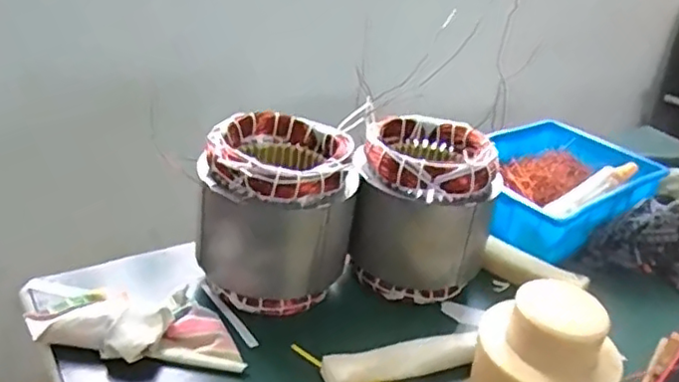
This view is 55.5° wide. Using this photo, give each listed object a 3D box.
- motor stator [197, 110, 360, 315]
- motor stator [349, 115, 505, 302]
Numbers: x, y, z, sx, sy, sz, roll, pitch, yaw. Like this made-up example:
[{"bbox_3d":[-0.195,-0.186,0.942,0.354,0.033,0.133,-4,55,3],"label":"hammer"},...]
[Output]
[{"bbox_3d":[-0.064,0.021,0.660,0.151,0.159,0.135,3,29,-8],"label":"motor stator"},{"bbox_3d":[0.092,0.014,0.707,0.144,0.152,0.140,13,29,9],"label":"motor stator"}]

